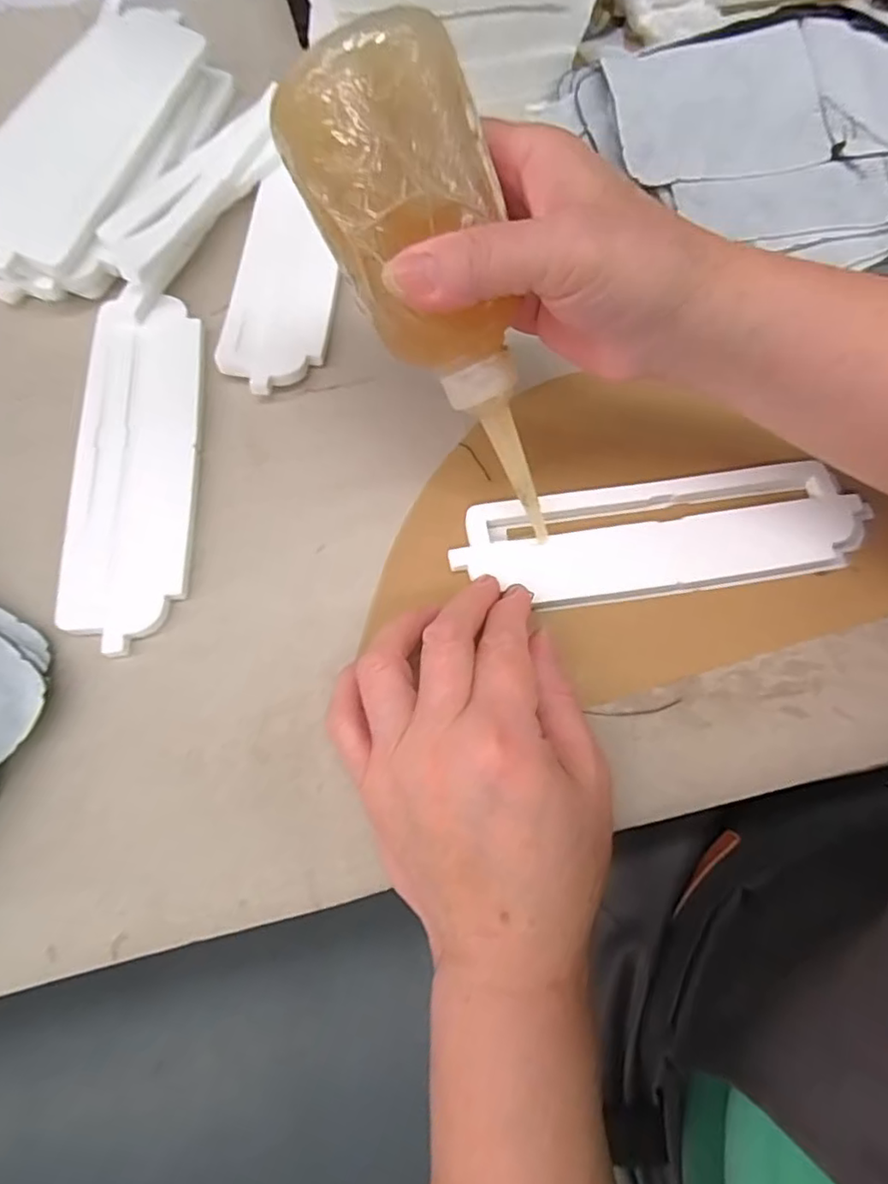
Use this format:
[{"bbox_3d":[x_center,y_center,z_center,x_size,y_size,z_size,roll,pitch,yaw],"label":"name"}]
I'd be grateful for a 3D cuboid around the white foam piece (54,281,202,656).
[{"bbox_3d":[-0.144,-0.063,0.285,0.054,0.009,0.179,-2,71,-3],"label":"white foam piece"}]

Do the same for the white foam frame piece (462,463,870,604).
[{"bbox_3d":[0.103,-0.029,0.280,0.191,0.016,0.054,-6,71,-4],"label":"white foam frame piece"}]

